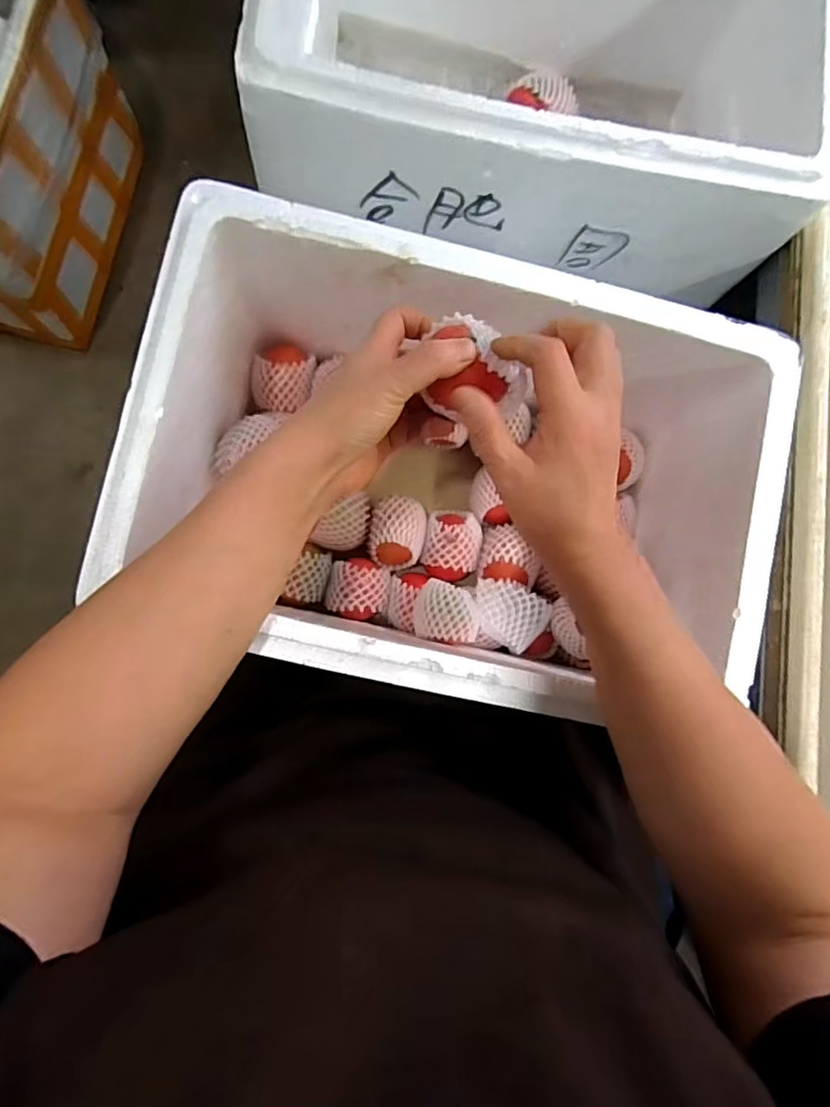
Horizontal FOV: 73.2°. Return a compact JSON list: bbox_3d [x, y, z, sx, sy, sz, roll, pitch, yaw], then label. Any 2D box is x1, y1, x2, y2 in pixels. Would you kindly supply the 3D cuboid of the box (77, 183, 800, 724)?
[{"bbox_3d":[0.023,-0.052,0.462,0.441,0.197,0.302,13,83,-5],"label":"box"}]

